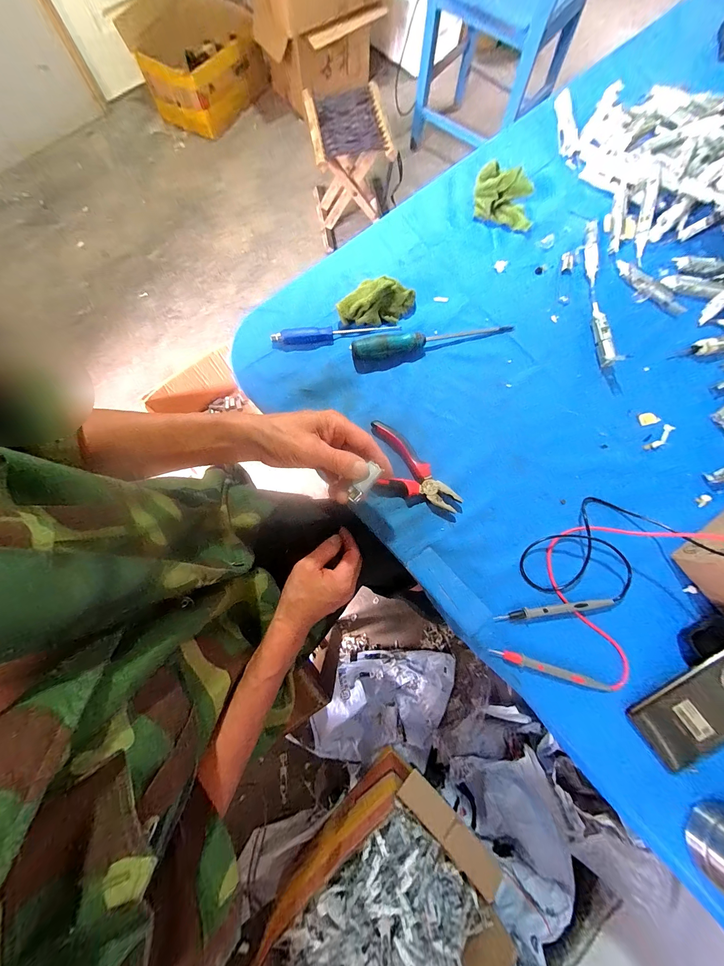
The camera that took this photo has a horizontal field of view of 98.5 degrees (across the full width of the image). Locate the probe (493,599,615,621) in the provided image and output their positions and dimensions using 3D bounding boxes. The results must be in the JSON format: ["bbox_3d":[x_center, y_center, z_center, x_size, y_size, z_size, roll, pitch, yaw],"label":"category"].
[{"bbox_3d":[0.239,0.157,0.387,0.146,0.007,0.013,-6,77,-1],"label":"probe"}]

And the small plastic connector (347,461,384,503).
[{"bbox_3d":[0.002,0.001,0.337,0.016,0.009,0.044,43,93,9],"label":"small plastic connector"}]

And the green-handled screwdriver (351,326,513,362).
[{"bbox_3d":[0.105,-0.217,0.459,0.244,0.028,0.026,-15,78,-3],"label":"green-handled screwdriver"}]

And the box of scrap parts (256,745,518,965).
[{"bbox_3d":[0.038,0.974,0.693,0.553,0.192,0.386,-42,82,-9],"label":"box of scrap parts"}]

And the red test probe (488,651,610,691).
[{"bbox_3d":[0.228,0.224,0.373,0.146,0.007,0.014,17,78,4],"label":"red test probe"}]

